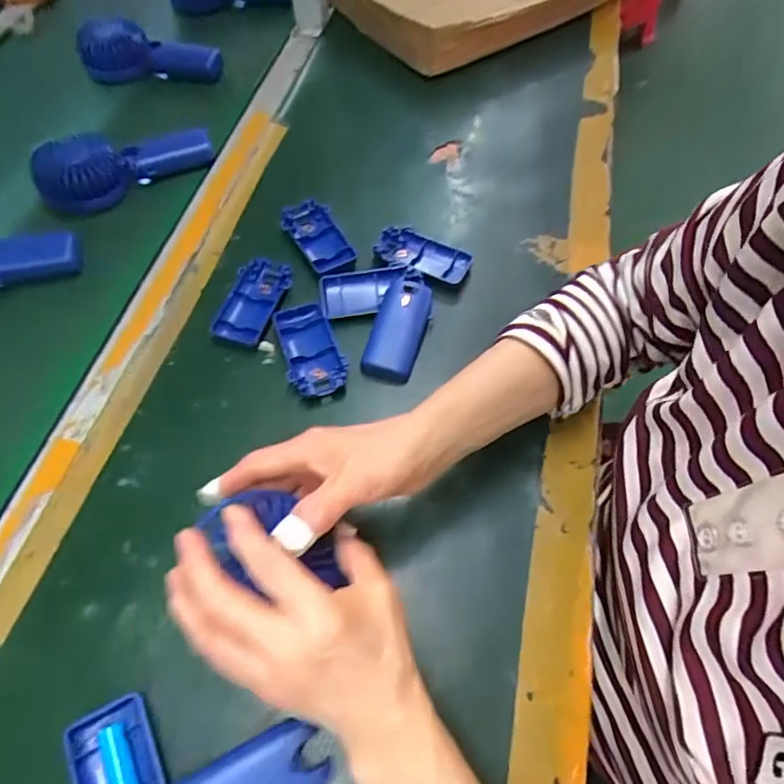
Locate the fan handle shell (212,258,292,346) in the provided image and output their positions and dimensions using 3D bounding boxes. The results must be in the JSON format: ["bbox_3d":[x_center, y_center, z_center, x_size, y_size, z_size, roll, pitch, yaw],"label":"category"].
[{"bbox_3d":[-0.126,-0.084,0.491,0.048,0.014,0.085,13,61,10],"label":"fan handle shell"}]

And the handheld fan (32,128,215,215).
[{"bbox_3d":[-0.291,-0.248,0.602,0.179,0.085,0.047,-21,65,-13],"label":"handheld fan"}]

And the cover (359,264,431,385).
[{"bbox_3d":[0.008,-0.063,0.473,0.043,0.016,0.114,11,60,9],"label":"cover"}]

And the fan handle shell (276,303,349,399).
[{"bbox_3d":[-0.071,-0.038,0.467,0.046,0.012,0.091,-20,60,-10],"label":"fan handle shell"}]

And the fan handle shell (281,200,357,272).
[{"bbox_3d":[-0.073,-0.155,0.538,0.044,0.015,0.097,-27,62,-13],"label":"fan handle shell"}]

